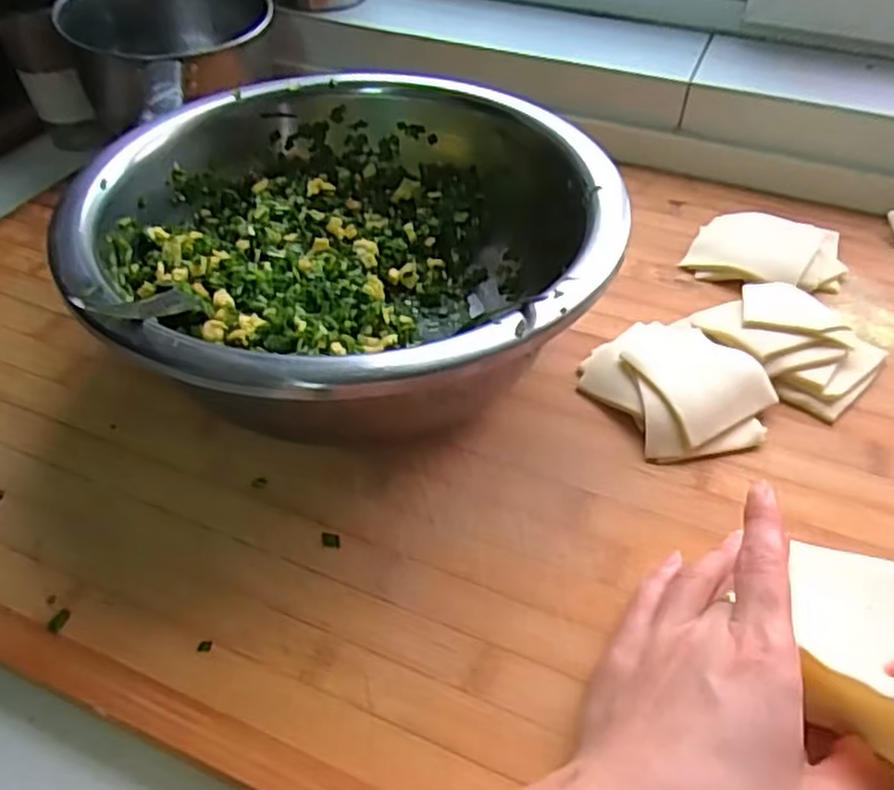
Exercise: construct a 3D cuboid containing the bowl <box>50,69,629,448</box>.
[{"bbox_3d":[-0.047,-0.075,0.391,0.251,0.092,0.237,0,47,0],"label":"bowl"}]

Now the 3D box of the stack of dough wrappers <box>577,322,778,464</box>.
[{"bbox_3d":[0.120,-0.006,0.377,0.077,0.020,0.087,-22,51,-19],"label":"stack of dough wrappers"}]

